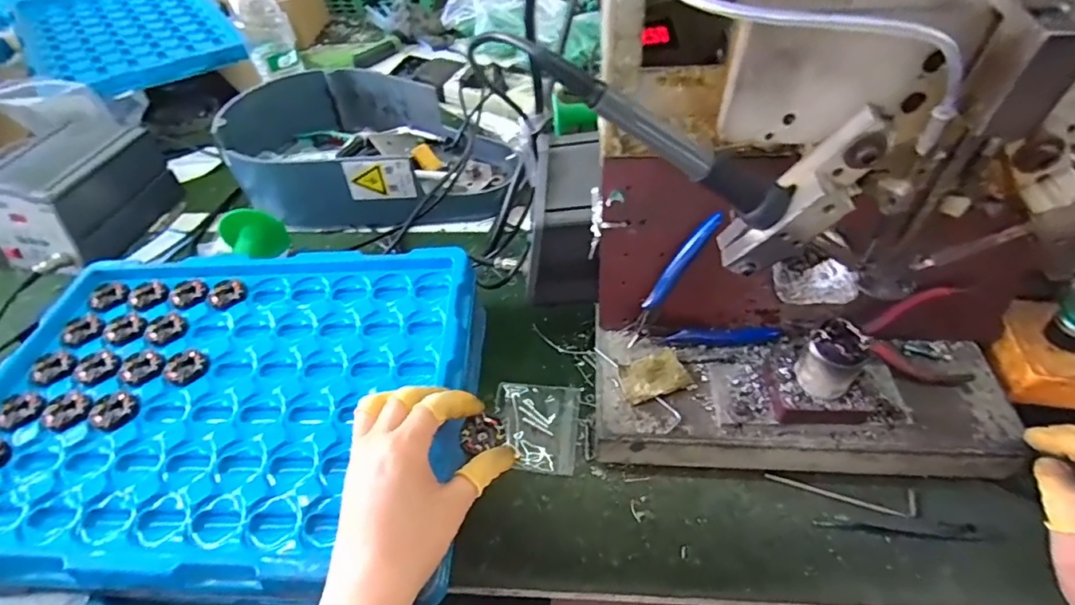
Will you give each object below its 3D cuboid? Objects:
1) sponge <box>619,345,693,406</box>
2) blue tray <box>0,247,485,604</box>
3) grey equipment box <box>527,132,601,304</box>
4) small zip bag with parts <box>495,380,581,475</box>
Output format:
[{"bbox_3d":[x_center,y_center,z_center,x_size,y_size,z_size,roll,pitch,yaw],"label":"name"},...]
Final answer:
[{"bbox_3d":[0.089,0.058,0.407,0.050,0.012,0.033,-19,51,-12],"label":"sponge"},{"bbox_3d":[-0.243,0.077,0.422,0.381,0.058,0.277,0,50,4],"label":"blue tray"},{"bbox_3d":[0.027,-0.072,0.455,0.060,0.108,0.120,4,50,7],"label":"grey equipment box"},{"bbox_3d":[-0.002,0.104,0.445,0.070,0.005,0.079,5,50,8],"label":"small zip bag with parts"}]

